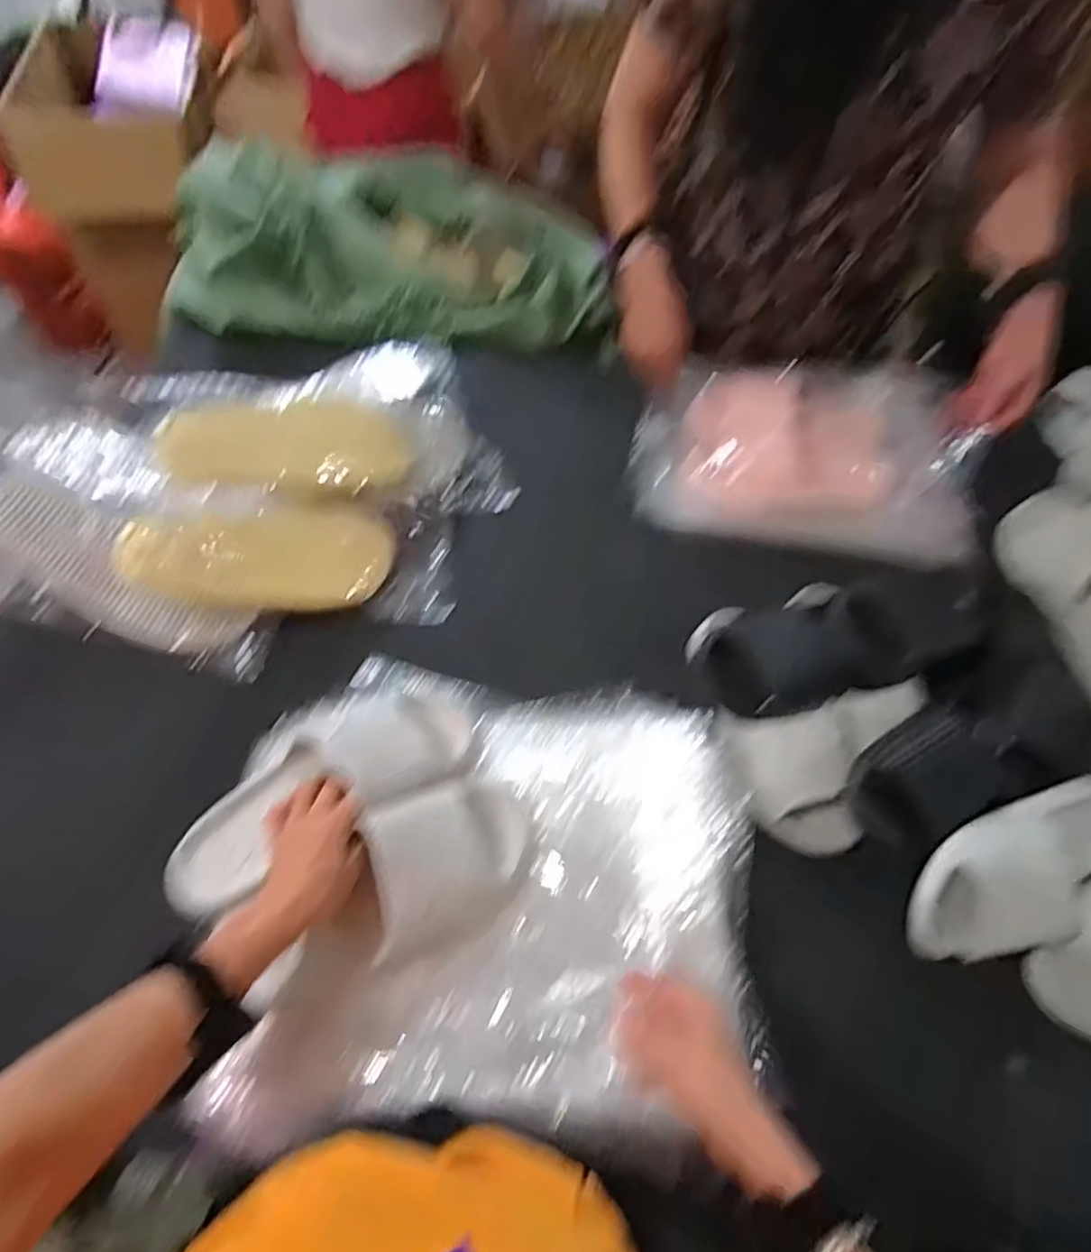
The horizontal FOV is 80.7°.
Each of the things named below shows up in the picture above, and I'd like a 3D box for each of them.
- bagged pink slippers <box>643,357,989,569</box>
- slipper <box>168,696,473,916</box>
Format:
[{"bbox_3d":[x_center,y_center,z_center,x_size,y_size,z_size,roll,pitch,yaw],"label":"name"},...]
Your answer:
[{"bbox_3d":[0.349,-0.246,0.859,0.433,0.077,0.306,11,59,4],"label":"bagged pink slippers"},{"bbox_3d":[-0.197,0.140,0.566,0.273,0.062,0.103,-31,65,-12],"label":"slipper"}]

